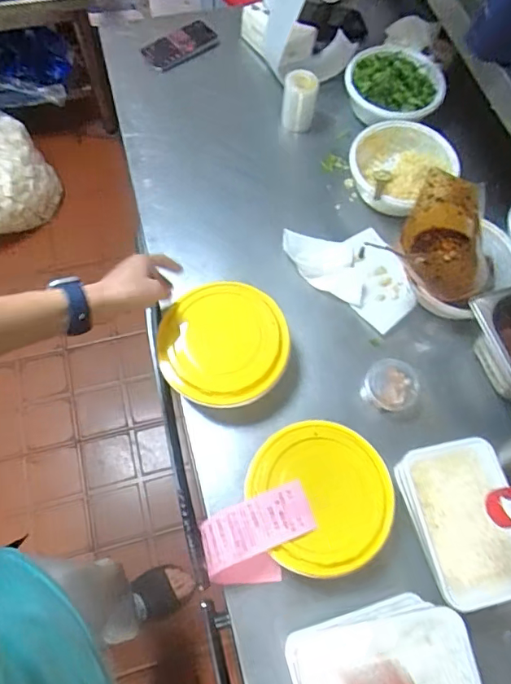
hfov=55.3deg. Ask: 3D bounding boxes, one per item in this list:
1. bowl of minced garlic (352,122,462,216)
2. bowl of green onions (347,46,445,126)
[{"bbox_3d":[0.242,-0.282,0.793,0.141,0.061,0.150,1,66,-2],"label":"bowl of minced garlic"},{"bbox_3d":[0.253,-0.454,0.867,0.152,0.054,0.167,1,66,-2],"label":"bowl of green onions"}]

